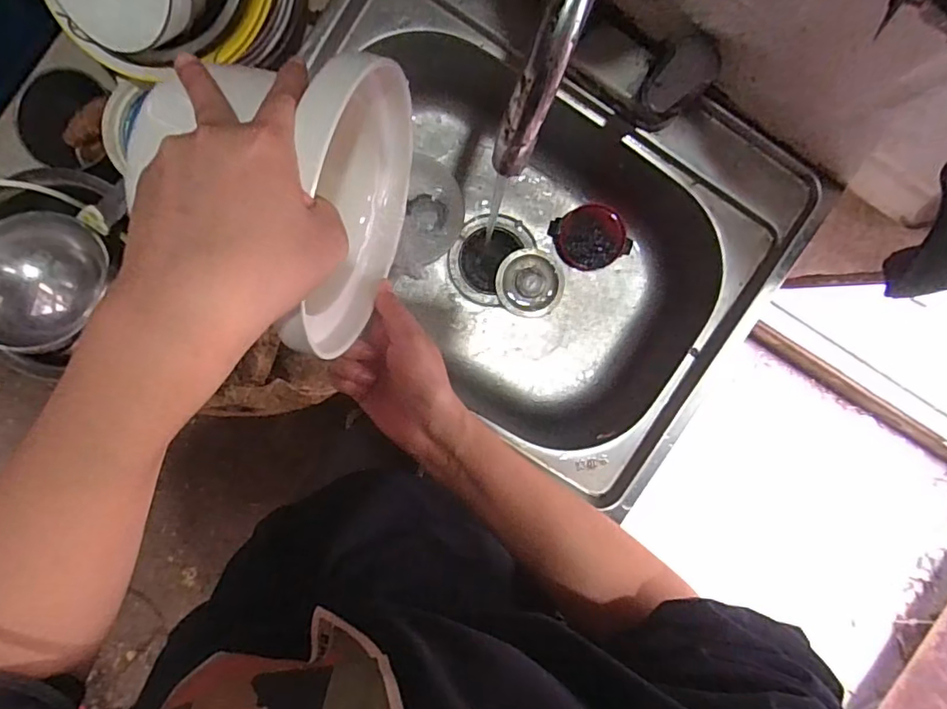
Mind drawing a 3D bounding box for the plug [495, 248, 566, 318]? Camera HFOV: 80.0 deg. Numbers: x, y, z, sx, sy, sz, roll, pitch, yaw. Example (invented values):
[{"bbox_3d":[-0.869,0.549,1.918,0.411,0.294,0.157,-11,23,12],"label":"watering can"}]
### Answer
[{"bbox_3d":[0.071,-0.088,0.703,0.084,0.033,0.080,7,95,0],"label":"plug"}]

